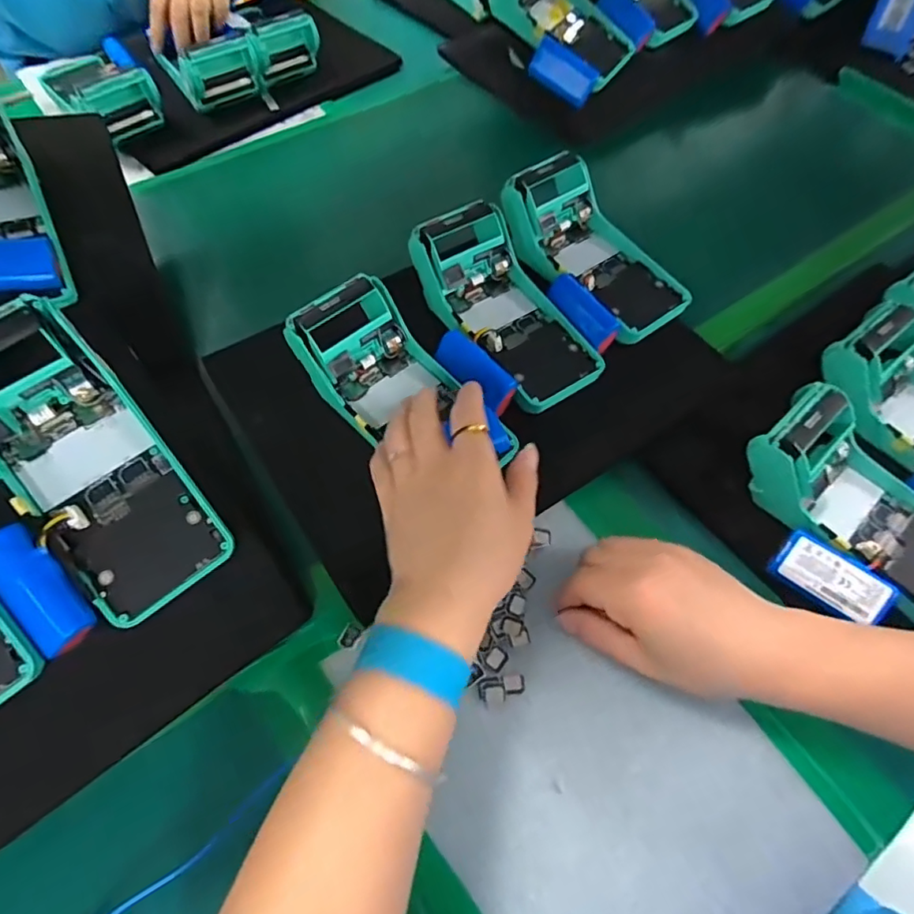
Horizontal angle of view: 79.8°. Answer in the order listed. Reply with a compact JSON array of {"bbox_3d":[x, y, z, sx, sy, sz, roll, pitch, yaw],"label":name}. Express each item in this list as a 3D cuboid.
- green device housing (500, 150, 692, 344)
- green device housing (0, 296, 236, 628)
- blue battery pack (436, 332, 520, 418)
[{"bbox_3d":[0.115,-0.178,0.467,0.089,0.054,0.180,-38,82,-22],"label":"green device housing"},{"bbox_3d":[-0.203,0.006,0.302,0.077,0.051,0.170,-37,101,-22],"label":"green device housing"},{"bbox_3d":[0.013,-0.063,0.400,0.028,0.019,0.069,-36,65,-22],"label":"blue battery pack"}]

